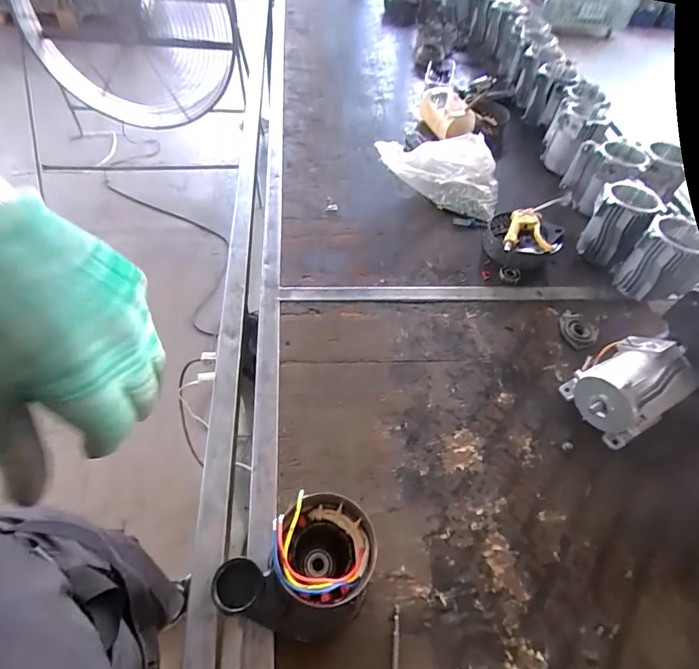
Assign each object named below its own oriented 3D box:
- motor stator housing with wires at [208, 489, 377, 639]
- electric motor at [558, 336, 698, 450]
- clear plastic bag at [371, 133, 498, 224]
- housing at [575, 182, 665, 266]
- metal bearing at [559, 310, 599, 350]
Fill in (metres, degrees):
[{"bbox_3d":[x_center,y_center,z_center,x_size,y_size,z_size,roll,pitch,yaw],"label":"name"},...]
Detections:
[{"bbox_3d":[-0.055,0.246,0.446,0.147,0.181,0.100,-1,53,-7],"label":"motor stator housing with wires"},{"bbox_3d":[0.419,0.079,0.661,0.154,0.122,0.119,-28,61,-24],"label":"electric motor"},{"bbox_3d":[0.206,-0.373,0.976,0.275,0.115,0.156,18,53,7],"label":"clear plastic bag"},{"bbox_3d":[0.535,-0.218,0.881,0.111,0.153,0.110,40,59,22],"label":"housing"},{"bbox_3d":[0.411,-0.008,0.790,0.070,0.014,0.074,3,53,-4],"label":"metal bearing"}]

